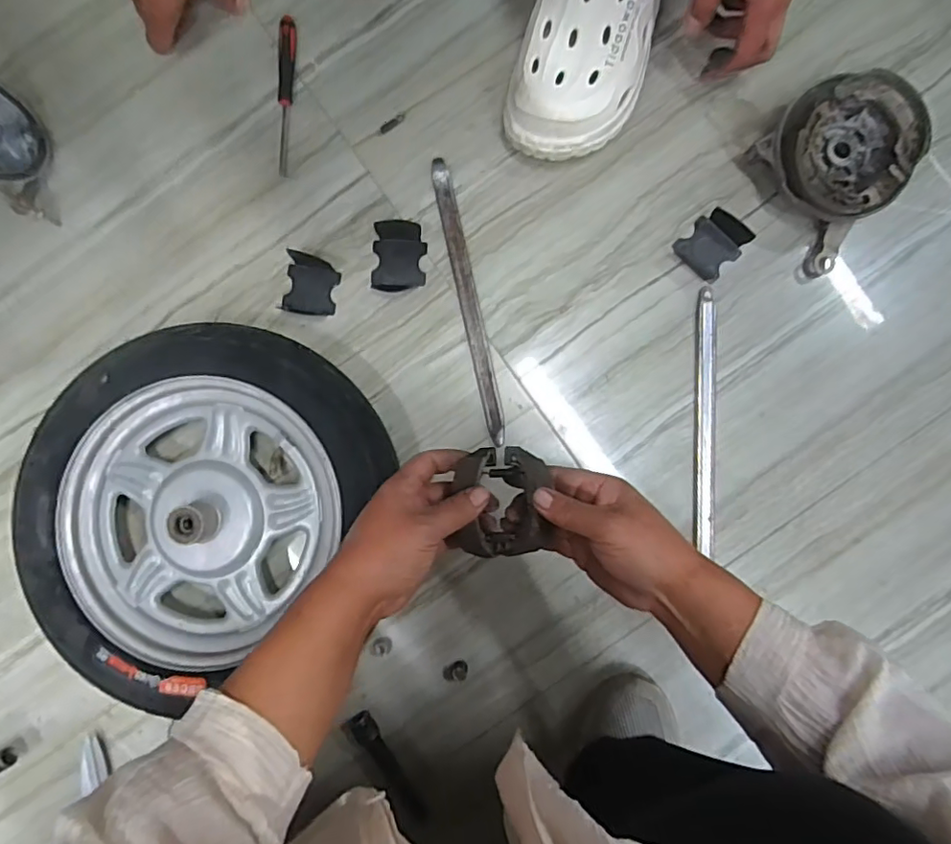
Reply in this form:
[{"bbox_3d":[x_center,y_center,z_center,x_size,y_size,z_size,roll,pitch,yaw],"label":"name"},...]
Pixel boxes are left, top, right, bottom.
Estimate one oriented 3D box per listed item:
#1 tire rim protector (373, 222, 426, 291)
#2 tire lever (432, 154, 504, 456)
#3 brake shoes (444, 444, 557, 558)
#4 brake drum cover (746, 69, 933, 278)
[{"bbox_3d":[-0.078,-0.167,0.573,0.053,0.017,0.066,3,89,3],"label":"tire rim protector"},{"bbox_3d":[-0.006,-0.121,0.571,0.021,0.010,0.286,-11,88,2],"label":"tire lever"},{"bbox_3d":[0.021,0.063,0.439,0.073,0.038,0.084,-1,89,3],"label":"brake shoes"},{"bbox_3d":[0.344,-0.245,0.530,0.141,0.067,0.146,-38,87,1],"label":"brake drum cover"}]

